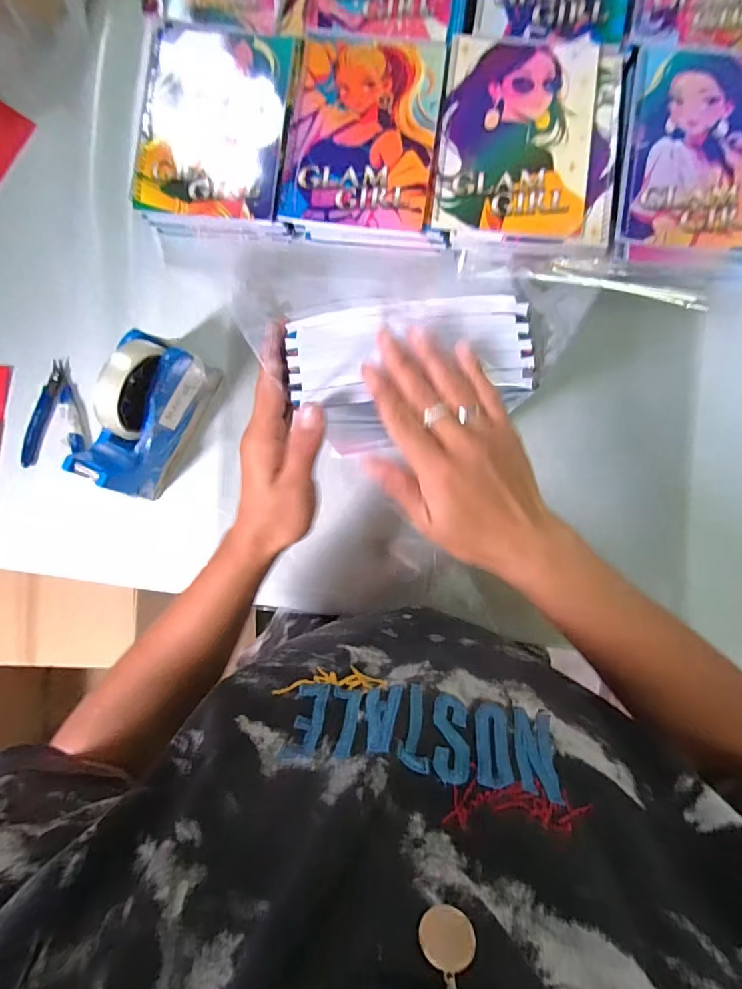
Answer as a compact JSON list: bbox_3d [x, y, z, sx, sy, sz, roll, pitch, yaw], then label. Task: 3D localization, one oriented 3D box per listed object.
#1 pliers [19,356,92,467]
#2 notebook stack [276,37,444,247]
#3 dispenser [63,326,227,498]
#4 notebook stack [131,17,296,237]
[{"bbox_3d":[-0.355,-0.092,0.502,0.076,0.019,0.108,-10,87,2],"label":"pliers"},{"bbox_3d":[-0.002,-0.366,0.477,0.167,0.037,0.203,5,88,3],"label":"notebook stack"},{"bbox_3d":[-0.223,-0.075,0.445,0.059,0.115,0.147,24,89,3],"label":"dispenser"},{"bbox_3d":[-0.161,-0.383,0.490,0.156,0.048,0.208,4,88,3],"label":"notebook stack"}]

